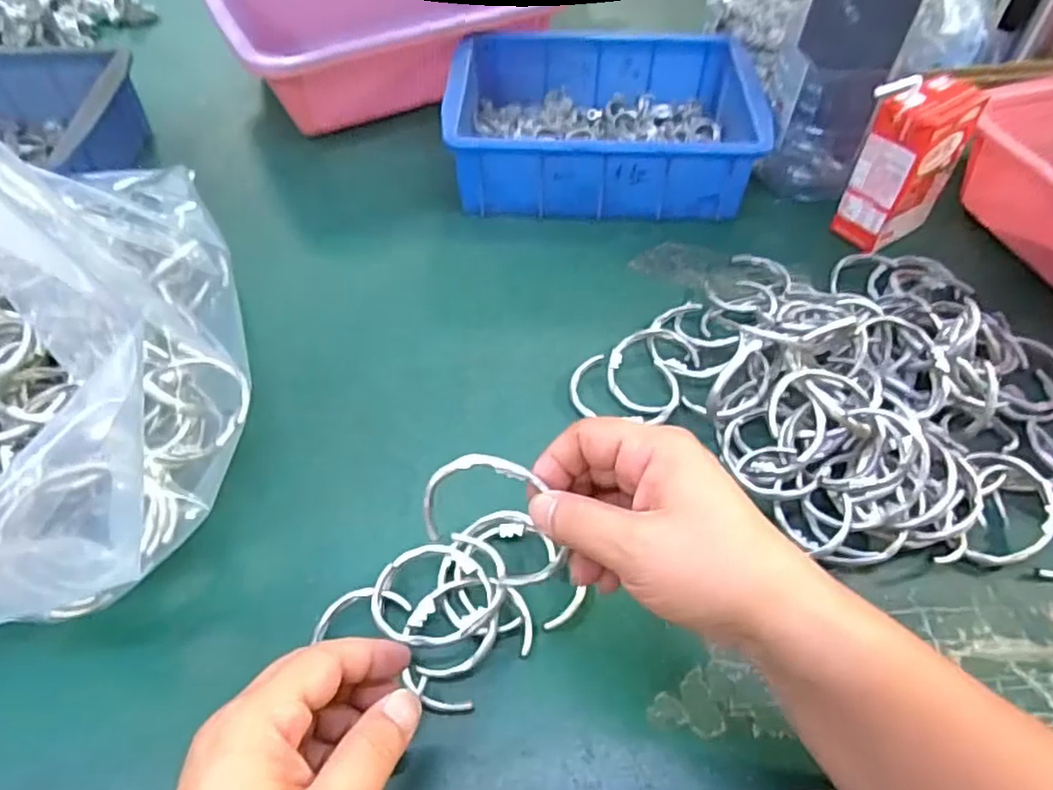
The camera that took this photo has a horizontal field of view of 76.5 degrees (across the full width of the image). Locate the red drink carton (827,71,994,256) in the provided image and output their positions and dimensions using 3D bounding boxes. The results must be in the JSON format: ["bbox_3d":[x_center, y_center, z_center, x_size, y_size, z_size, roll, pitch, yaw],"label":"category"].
[{"bbox_3d":[0.271,-0.164,0.483,0.073,0.114,0.043,-26,57,-19],"label":"red drink carton"}]

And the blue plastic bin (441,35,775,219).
[{"bbox_3d":[0.063,-0.226,0.557,0.242,0.067,0.174,0,52,0],"label":"blue plastic bin"}]

